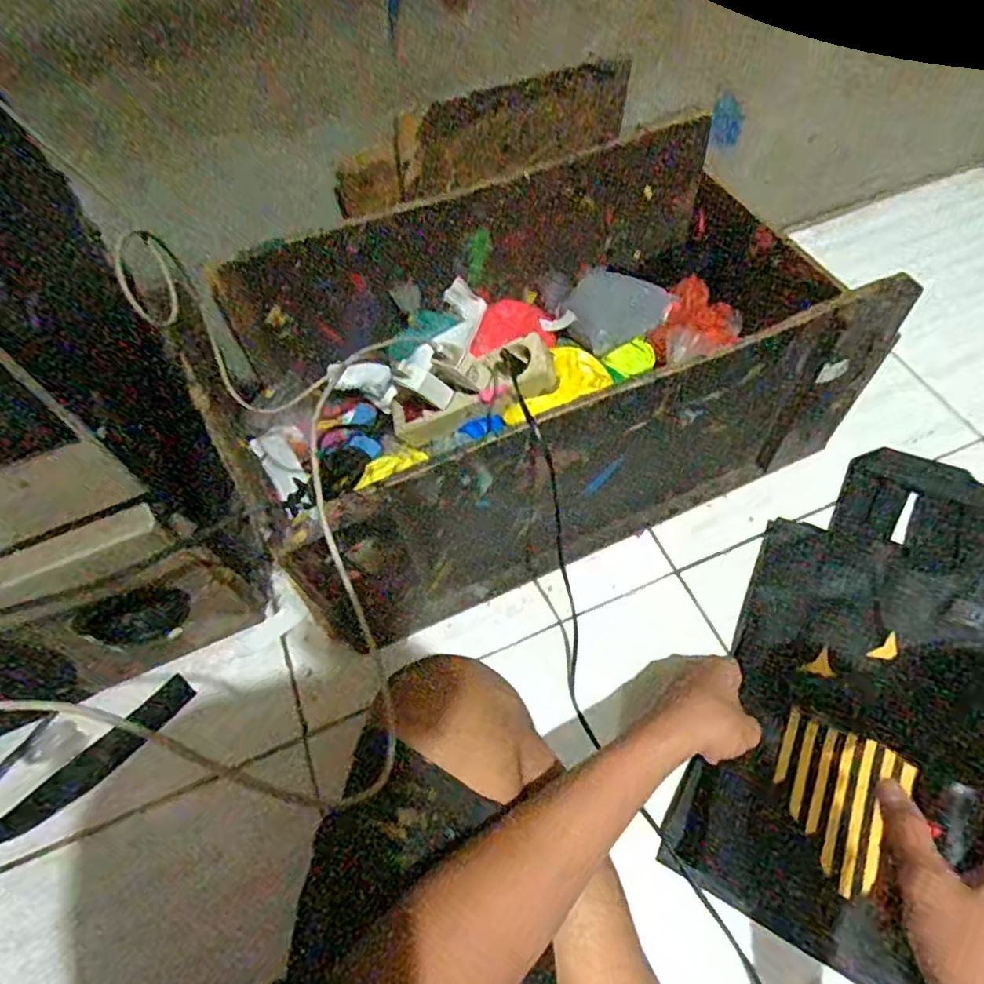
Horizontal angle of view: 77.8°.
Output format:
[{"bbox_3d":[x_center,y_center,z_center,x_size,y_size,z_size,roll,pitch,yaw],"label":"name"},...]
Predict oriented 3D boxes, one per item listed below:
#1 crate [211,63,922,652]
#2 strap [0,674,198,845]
[{"bbox_3d":[0.042,-0.128,0.627,0.559,0.252,0.338,-23,61,-9],"label":"crate"},{"bbox_3d":[-0.407,0.251,0.587,0.236,0.017,0.087,-33,64,-15],"label":"strap"}]

